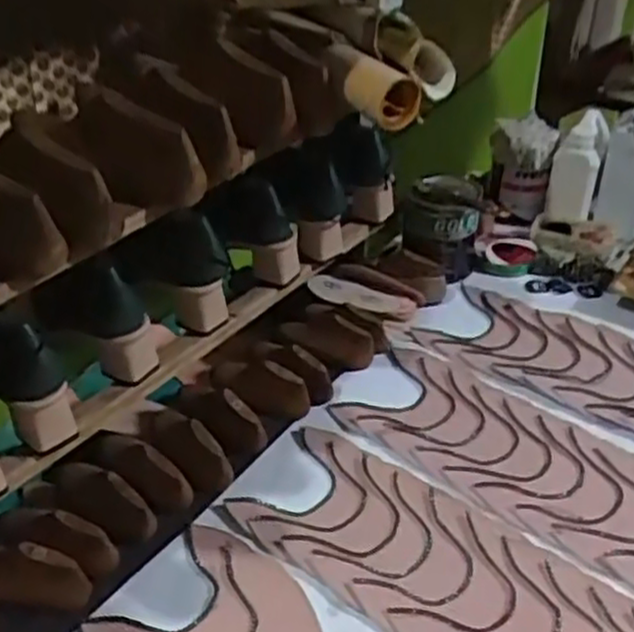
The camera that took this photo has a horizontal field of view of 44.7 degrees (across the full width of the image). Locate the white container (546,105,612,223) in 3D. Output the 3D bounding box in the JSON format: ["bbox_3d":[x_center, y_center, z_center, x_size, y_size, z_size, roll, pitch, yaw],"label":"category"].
[{"bbox_3d":[0.404,-0.226,1.202,0.070,0.183,0.059,12,38,16],"label":"white container"}]

